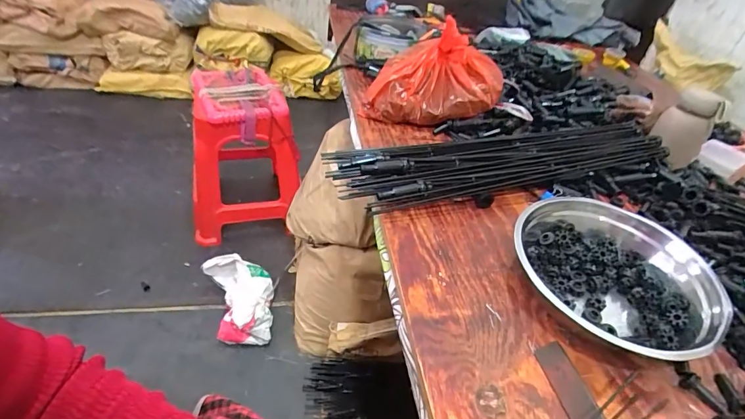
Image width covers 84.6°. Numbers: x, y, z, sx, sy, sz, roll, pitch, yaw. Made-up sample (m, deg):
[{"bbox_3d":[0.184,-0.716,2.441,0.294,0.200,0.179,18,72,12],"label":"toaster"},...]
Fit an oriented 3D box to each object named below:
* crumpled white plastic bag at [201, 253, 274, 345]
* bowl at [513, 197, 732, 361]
[{"bbox_3d":[-0.388,0.276,1.235,0.184,0.138,0.263,-11,44,-22],"label":"crumpled white plastic bag"},{"bbox_3d":[0.272,0.076,0.475,0.211,0.066,0.211,5,40,-5],"label":"bowl"}]

